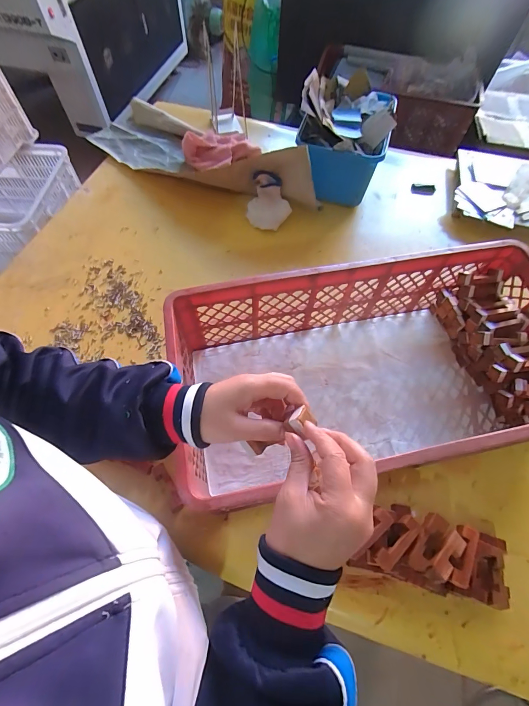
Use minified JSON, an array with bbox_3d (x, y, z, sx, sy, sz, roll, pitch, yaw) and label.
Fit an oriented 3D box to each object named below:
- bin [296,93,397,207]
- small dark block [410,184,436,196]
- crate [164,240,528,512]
[{"bbox_3d":[0.218,-0.558,0.855,0.217,0.171,0.283,18,64,7],"label":"bin"},{"bbox_3d":[0.464,-0.478,0.916,0.064,0.023,0.026,6,63,1],"label":"small dark block"},{"bbox_3d":[0.186,0.028,0.543,0.639,0.184,0.323,-10,64,-7],"label":"crate"}]

